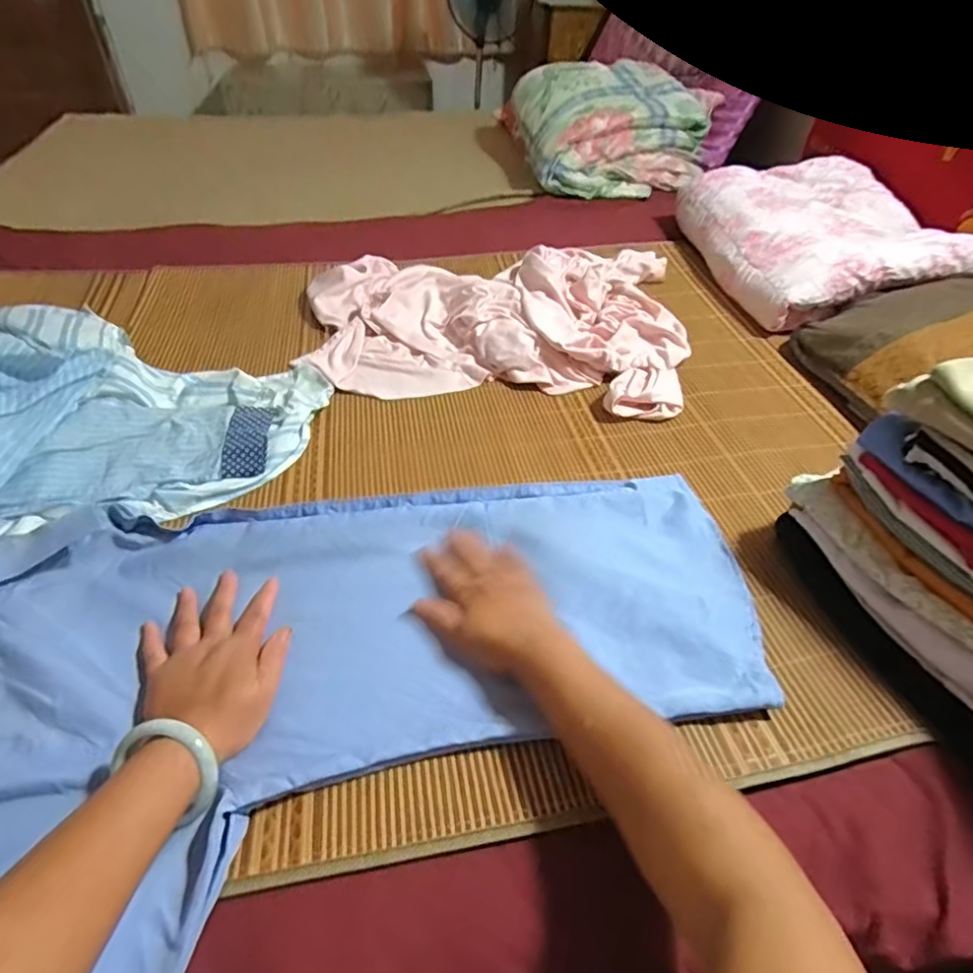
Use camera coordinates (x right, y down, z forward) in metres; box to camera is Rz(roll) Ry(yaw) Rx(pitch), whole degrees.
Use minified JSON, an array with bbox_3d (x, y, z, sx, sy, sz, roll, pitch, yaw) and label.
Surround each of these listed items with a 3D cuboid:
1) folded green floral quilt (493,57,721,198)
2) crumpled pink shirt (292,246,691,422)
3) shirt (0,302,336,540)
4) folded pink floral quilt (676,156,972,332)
[{"bbox_3d":[0.284,-0.841,1.368,0.430,0.228,0.315,-5,45,-8],"label":"folded green floral quilt"},{"bbox_3d":[0.020,-0.276,0.899,0.565,0.052,0.415,3,43,-1],"label":"crumpled pink shirt"},{"bbox_3d":[-0.480,-0.064,0.620,0.471,0.096,0.455,11,43,8],"label":"shirt"},{"bbox_3d":[0.571,-0.452,1.026,0.333,0.143,0.418,-5,45,-7],"label":"folded pink floral quilt"}]

